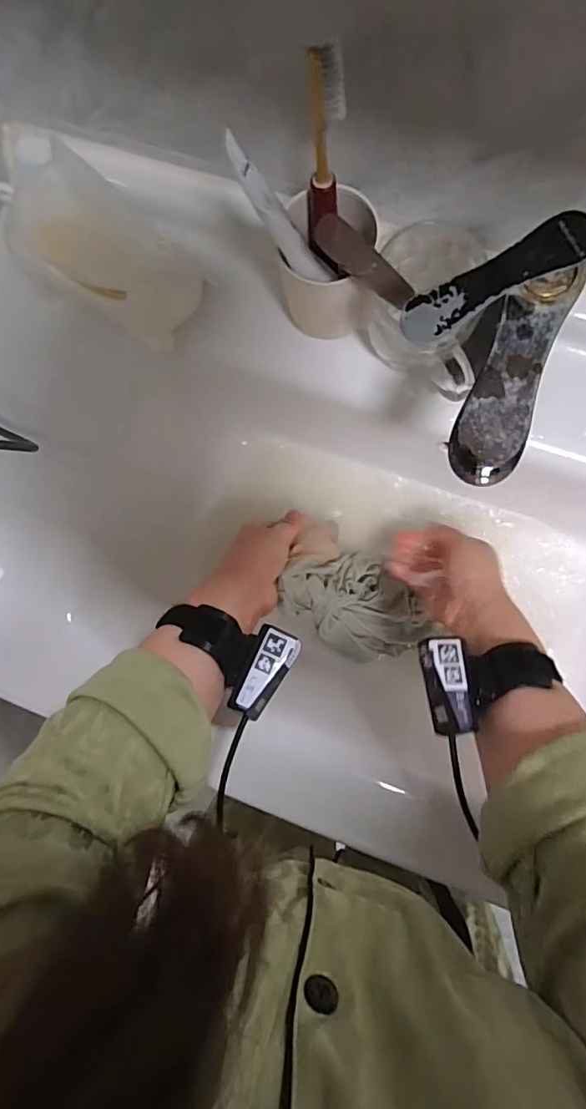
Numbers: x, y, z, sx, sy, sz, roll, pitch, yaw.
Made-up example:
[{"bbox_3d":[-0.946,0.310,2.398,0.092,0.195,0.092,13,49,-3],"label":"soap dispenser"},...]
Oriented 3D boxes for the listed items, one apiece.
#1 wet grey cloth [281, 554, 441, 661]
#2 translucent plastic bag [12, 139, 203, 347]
[{"bbox_3d":[0.066,0.051,0.512,0.144,0.086,0.097,41,90,6],"label":"wet grey cloth"},{"bbox_3d":[-0.151,-0.244,0.416,0.149,0.023,0.090,33,124,-13],"label":"translucent plastic bag"}]

